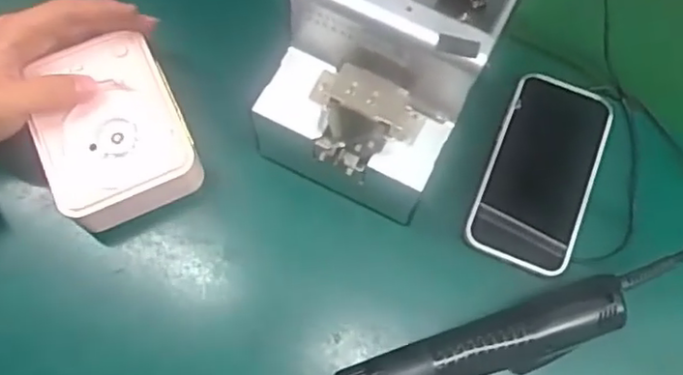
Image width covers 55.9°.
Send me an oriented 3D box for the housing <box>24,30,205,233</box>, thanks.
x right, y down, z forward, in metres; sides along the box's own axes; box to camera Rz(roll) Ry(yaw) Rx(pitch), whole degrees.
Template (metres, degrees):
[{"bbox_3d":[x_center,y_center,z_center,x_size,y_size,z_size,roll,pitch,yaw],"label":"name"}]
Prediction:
[{"bbox_3d":[-0.165,-0.039,0.463,0.096,0.043,0.122,-23,74,-10],"label":"housing"}]

